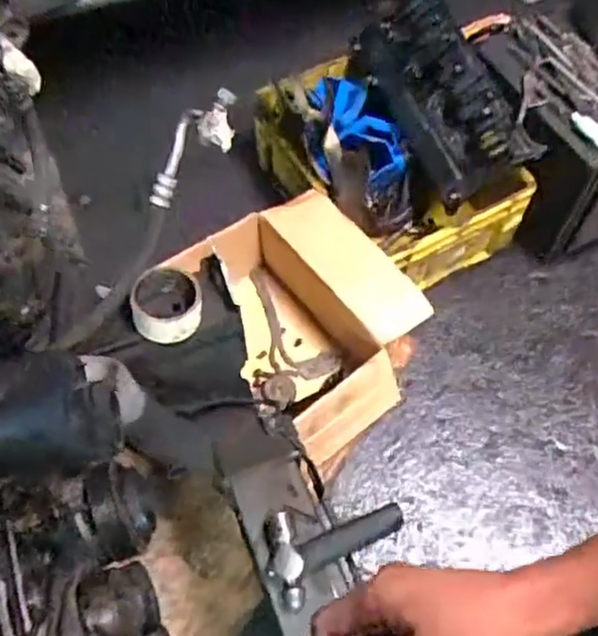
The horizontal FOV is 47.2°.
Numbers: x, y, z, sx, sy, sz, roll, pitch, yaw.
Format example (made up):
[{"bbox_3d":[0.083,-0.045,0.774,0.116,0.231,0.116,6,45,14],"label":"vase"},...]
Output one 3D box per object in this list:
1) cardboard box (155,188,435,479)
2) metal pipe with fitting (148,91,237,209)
[{"bbox_3d":[0.030,-0.002,1.398,0.359,0.229,0.492,-31,65,-17],"label":"cardboard box"},{"bbox_3d":[-0.117,-0.185,0.748,0.034,0.143,0.059,12,48,-44],"label":"metal pipe with fitting"}]

